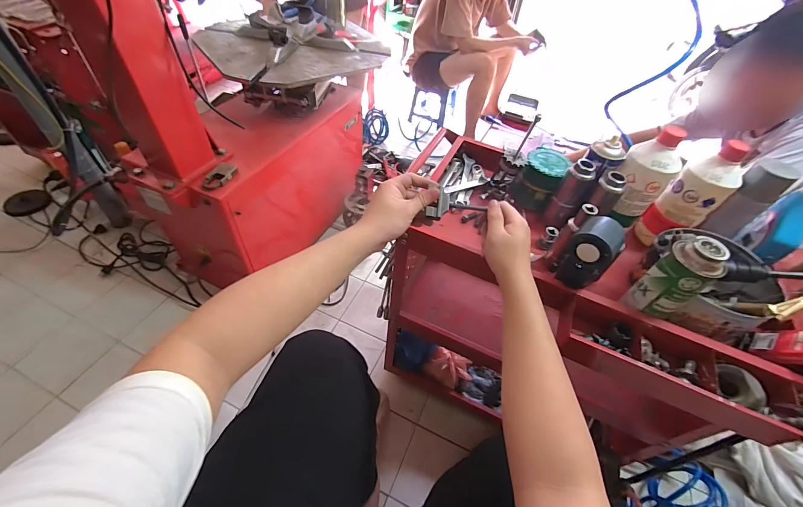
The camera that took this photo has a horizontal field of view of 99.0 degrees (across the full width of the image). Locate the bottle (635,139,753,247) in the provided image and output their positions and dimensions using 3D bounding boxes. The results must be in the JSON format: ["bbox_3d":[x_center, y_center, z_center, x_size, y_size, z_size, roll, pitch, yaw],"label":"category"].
[{"bbox_3d":[0.536,-0.099,0.650,0.071,0.217,0.075,-3,50,-9],"label":"bottle"}]

